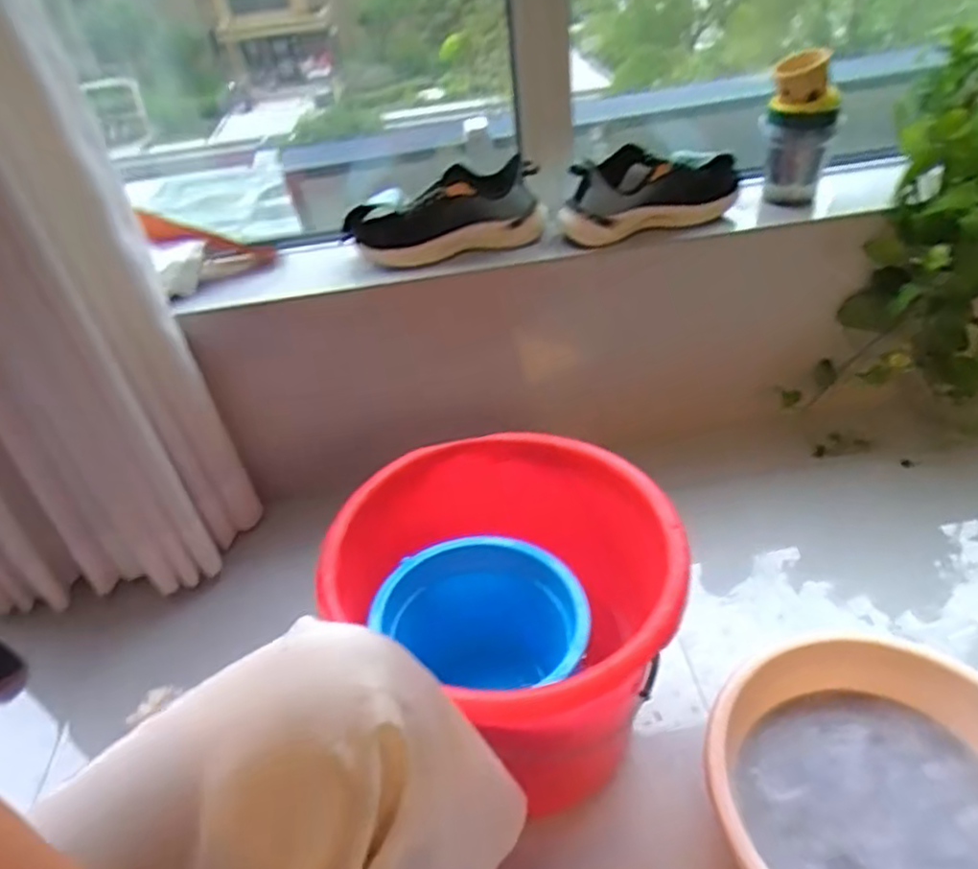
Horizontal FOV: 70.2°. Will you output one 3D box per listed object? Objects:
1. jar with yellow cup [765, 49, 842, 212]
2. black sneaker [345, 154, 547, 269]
[{"bbox_3d":[0.447,-0.432,1.005,0.088,0.202,0.081,11,41,22],"label":"jar with yellow cup"},{"bbox_3d":[-0.060,-0.311,0.994,0.272,0.107,0.086,-14,38,-8],"label":"black sneaker"}]

